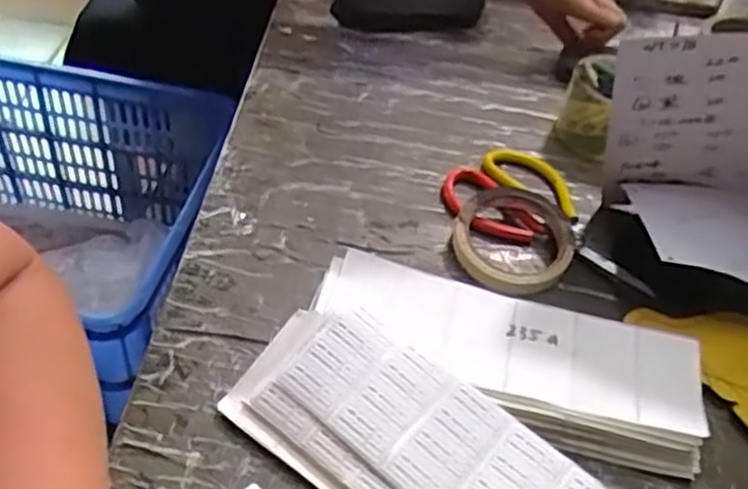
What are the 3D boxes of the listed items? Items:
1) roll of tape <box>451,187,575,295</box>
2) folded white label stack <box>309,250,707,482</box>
[{"bbox_3d":[0.109,-0.003,0.582,0.092,0.020,0.106,22,47,13],"label":"roll of tape"},{"bbox_3d":[0.090,0.068,0.500,0.260,0.029,0.097,16,45,7],"label":"folded white label stack"}]

